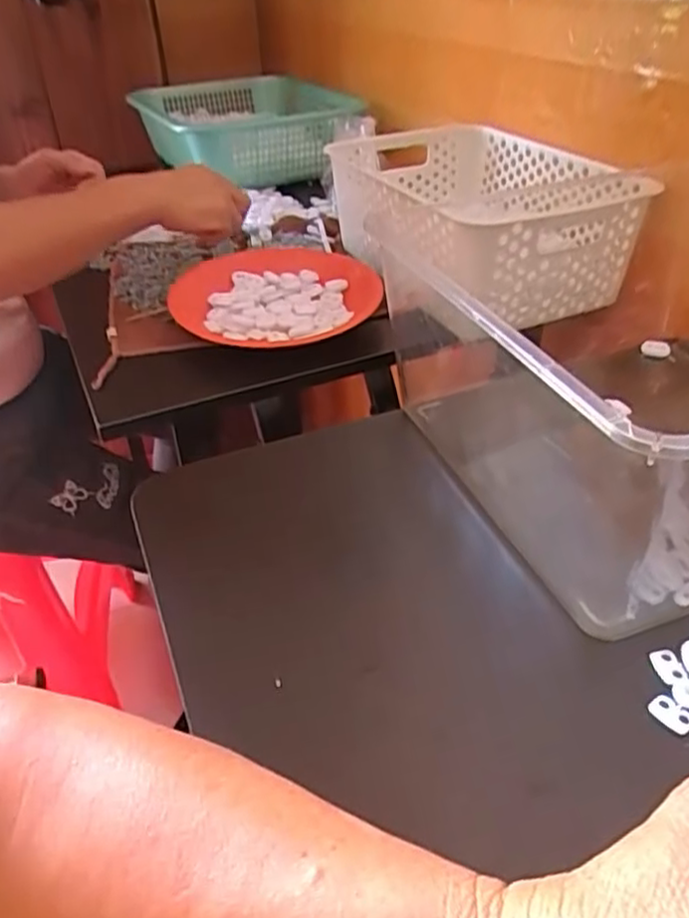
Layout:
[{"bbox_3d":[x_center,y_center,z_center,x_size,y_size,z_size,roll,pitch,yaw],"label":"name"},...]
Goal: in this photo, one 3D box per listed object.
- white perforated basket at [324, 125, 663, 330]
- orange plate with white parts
[{"bbox_3d":[0.125,-0.250,0.713,0.243,0.108,0.329,-15,38,-17],"label":"white perforated basket"},{"bbox_3d":[-0.067,-0.159,0.666,0.190,0.034,0.172,-5,36,-4],"label":"orange plate with white parts"}]

